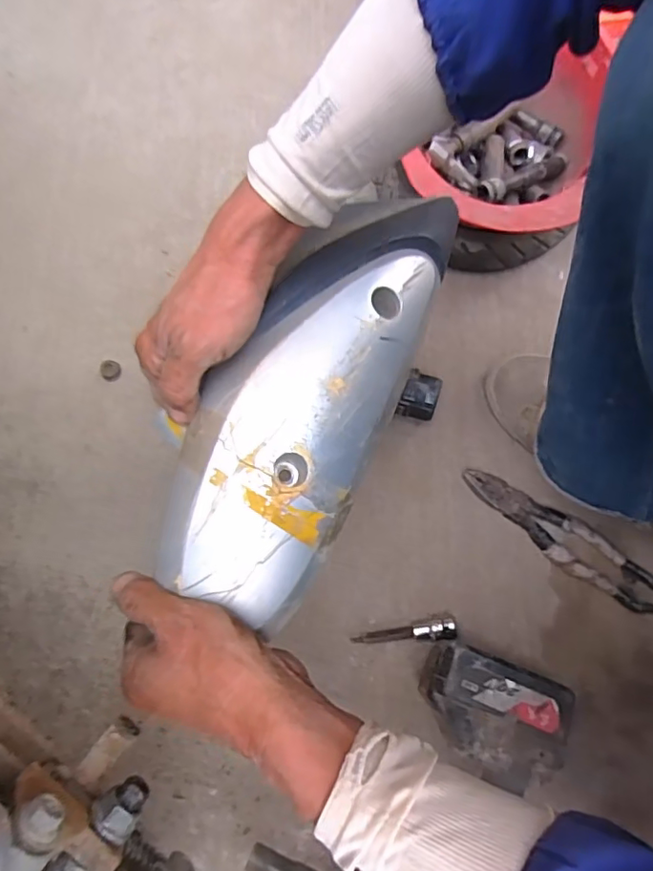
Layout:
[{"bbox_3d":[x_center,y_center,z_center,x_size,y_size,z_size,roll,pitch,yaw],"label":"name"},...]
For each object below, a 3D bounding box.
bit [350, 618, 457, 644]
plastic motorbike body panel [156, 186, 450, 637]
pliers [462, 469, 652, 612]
[{"bbox_3d":[0.073,0.184,0.519,0.096,0.023,0.019,-3,72,1],"label":"bit"},{"bbox_3d":[-0.007,-0.048,0.385,0.123,0.059,0.348,24,71,9],"label":"plastic motorbike body panel"},{"bbox_3d":[0.227,0.096,0.546,0.204,0.015,0.048,40,77,13],"label":"pliers"}]

